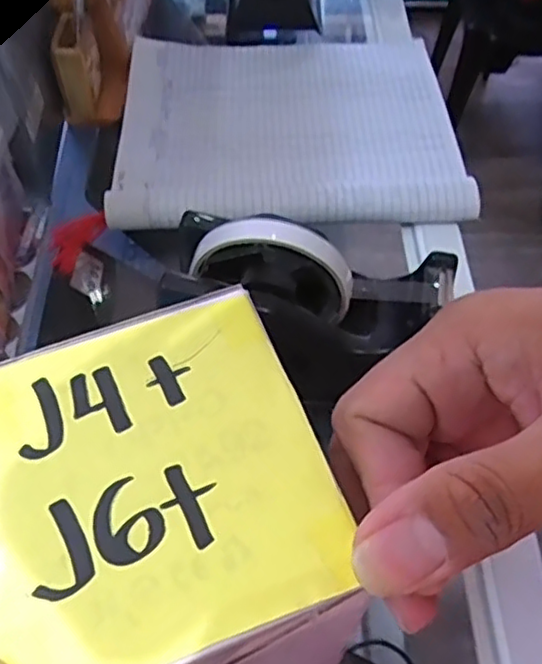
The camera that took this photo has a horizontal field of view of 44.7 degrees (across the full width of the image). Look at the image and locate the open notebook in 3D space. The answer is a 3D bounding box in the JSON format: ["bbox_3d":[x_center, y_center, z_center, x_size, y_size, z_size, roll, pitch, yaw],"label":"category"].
[{"bbox_3d":[0.011,-0.162,0.502,0.246,0.018,0.211,-1,56,0],"label":"open notebook"}]

